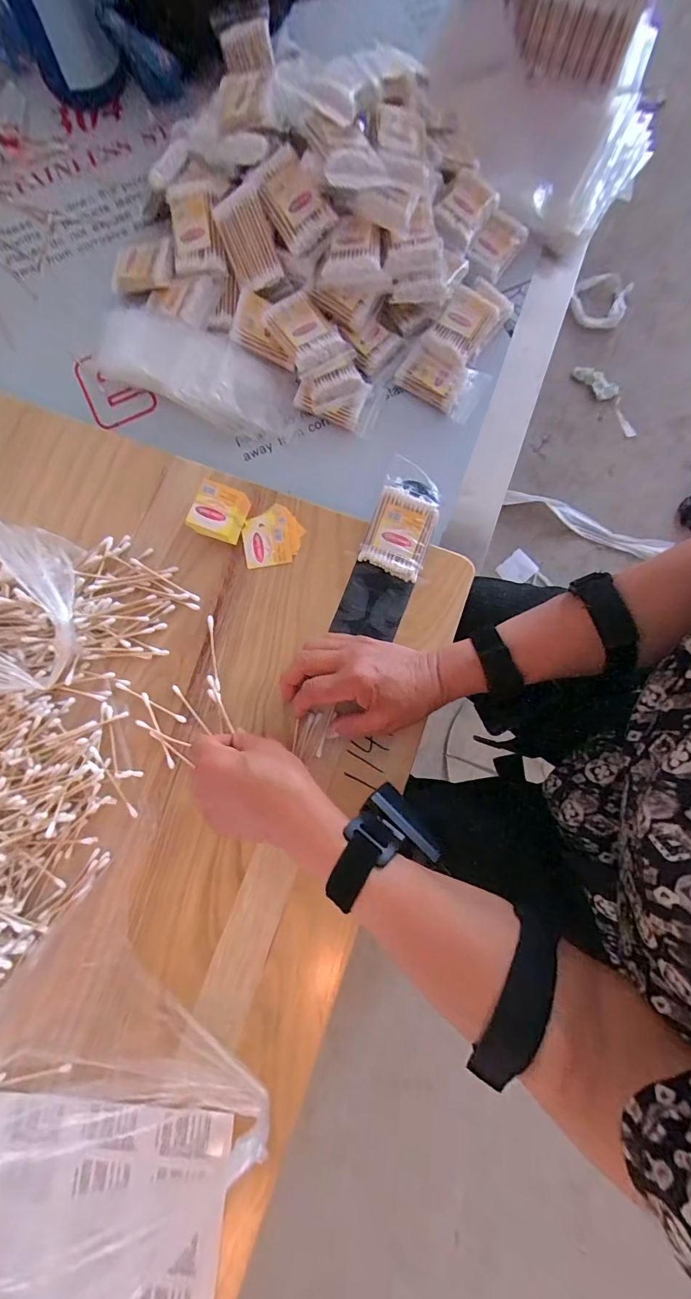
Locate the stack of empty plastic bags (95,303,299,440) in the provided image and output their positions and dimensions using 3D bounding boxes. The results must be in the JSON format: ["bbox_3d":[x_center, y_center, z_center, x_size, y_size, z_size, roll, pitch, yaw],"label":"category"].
[{"bbox_3d":[-0.163,-0.298,0.466,0.228,0.041,0.090,18,84,1],"label":"stack of empty plastic bags"}]

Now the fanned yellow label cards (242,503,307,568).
[{"bbox_3d":[-0.070,-0.110,0.414,0.058,0.004,0.056,-10,84,-2],"label":"fanned yellow label cards"}]

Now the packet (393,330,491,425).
[{"bbox_3d":[0.111,-0.308,0.478,0.095,0.028,0.063,31,84,2],"label":"packet"}]

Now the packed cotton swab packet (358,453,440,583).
[{"bbox_3d":[0.057,-0.125,0.412,0.059,0.022,0.107,20,84,1],"label":"packed cotton swab packet"}]

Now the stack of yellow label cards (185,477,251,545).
[{"bbox_3d":[-0.117,-0.127,0.402,0.046,0.028,0.047,18,84,1],"label":"stack of yellow label cards"}]

